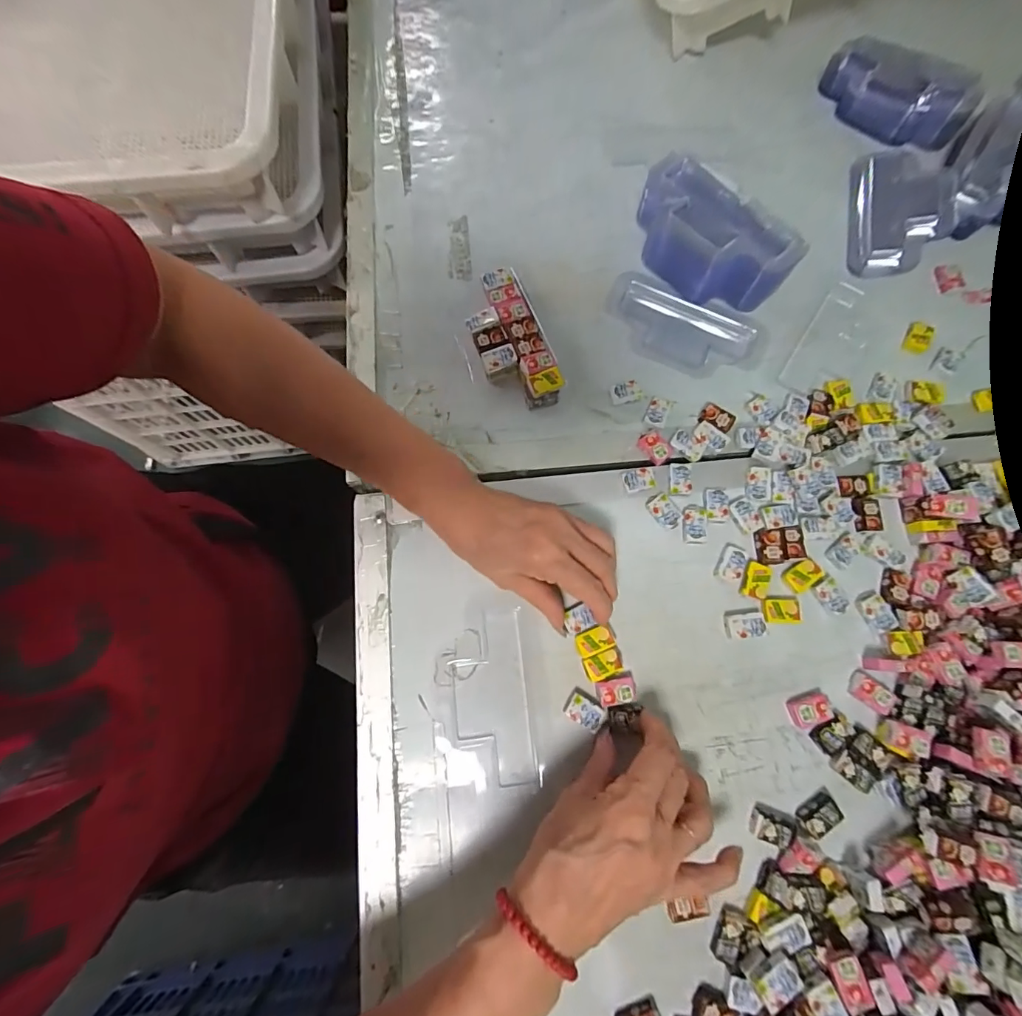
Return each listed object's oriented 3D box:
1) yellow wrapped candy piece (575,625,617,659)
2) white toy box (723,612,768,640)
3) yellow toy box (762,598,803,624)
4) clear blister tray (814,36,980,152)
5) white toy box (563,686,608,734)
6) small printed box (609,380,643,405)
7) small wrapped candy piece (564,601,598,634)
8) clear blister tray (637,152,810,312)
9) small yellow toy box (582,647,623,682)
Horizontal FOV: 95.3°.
[{"bbox_3d":[0.061,0.095,0.334,0.028,0.004,0.017,-20,75,-5],"label":"yellow wrapped candy piece"},{"bbox_3d":[0.171,0.085,0.338,0.029,0.006,0.017,-5,75,-1],"label":"white toy box"},{"bbox_3d":[0.197,0.075,0.340,0.027,0.005,0.018,-1,75,0],"label":"yellow toy box"},{"bbox_3d":[0.380,-0.412,0.458,0.140,0.035,0.061,34,78,9],"label":"clear blister tray"},{"bbox_3d":[0.052,0.140,0.322,0.028,0.005,0.019,35,78,9],"label":"white toy box"},{"bbox_3d":[0.095,-0.095,0.385,0.026,0.006,0.018,-16,75,-4],"label":"small printed box"},{"bbox_3d":[0.048,0.080,0.336,0.020,0.004,0.019,-25,76,-6],"label":"small wrapped candy piece"},{"bbox_3d":[0.168,-0.230,0.399,0.083,0.052,0.141,-31,77,-8],"label":"clear blister tray"},{"bbox_3d":[0.066,0.111,0.329,0.027,0.004,0.017,-21,75,-5],"label":"small yellow toy box"}]

